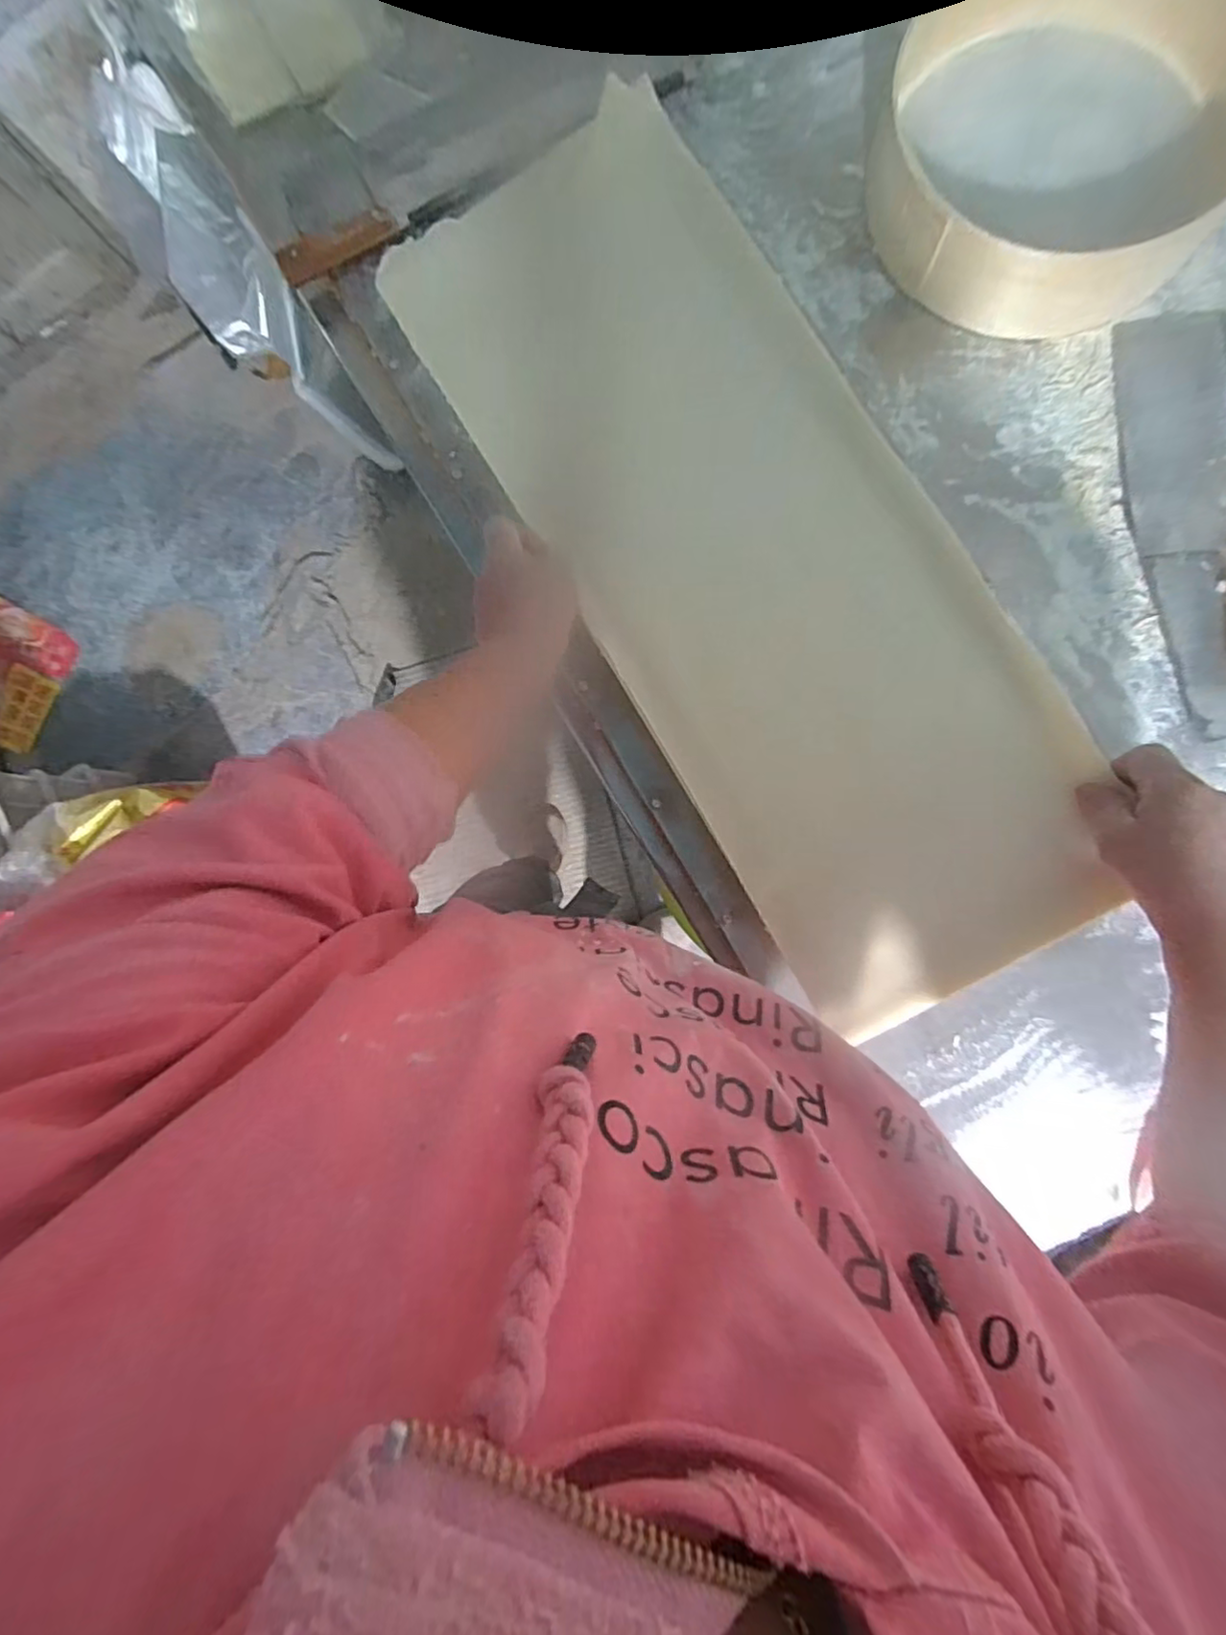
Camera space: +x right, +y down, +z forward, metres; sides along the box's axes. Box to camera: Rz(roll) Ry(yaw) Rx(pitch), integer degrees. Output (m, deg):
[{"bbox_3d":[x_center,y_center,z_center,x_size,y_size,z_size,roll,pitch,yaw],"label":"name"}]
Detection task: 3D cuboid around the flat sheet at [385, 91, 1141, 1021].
[{"bbox_3d":[0.091,-0.201,0.465,0.246,0.019,0.690,-32,84,9],"label":"flat sheet"}]

